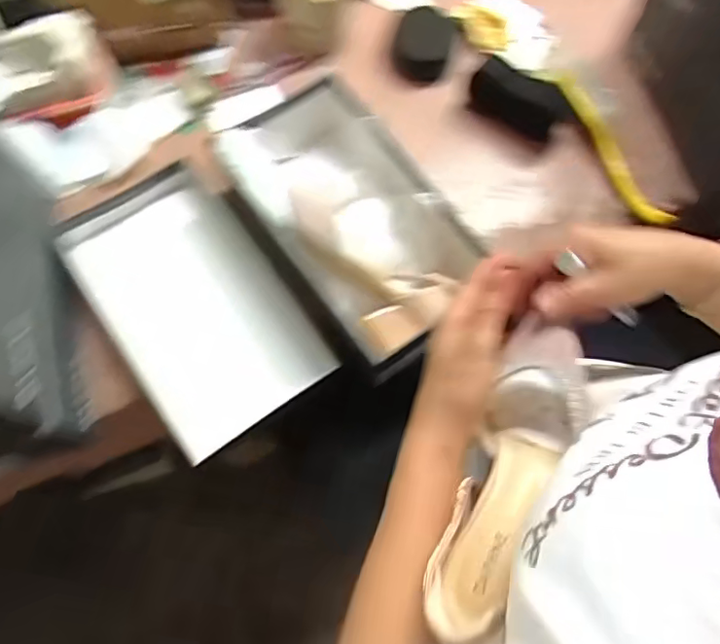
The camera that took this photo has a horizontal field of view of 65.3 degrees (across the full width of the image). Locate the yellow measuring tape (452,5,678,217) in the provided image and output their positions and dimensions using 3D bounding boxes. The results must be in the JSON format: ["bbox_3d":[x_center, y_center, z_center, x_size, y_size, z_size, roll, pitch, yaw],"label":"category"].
[{"bbox_3d":[0.248,-0.269,0.706,0.045,0.061,0.388,-33,76,-12],"label":"yellow measuring tape"}]

